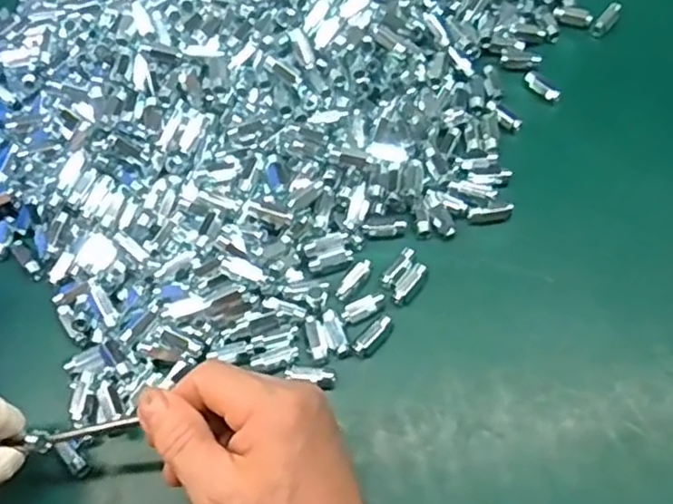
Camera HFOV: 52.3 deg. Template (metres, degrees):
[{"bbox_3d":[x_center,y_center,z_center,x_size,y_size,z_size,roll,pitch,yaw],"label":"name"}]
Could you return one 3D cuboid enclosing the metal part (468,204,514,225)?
[{"bbox_3d":[0.097,-0.023,0.433,0.028,0.011,0.008,-6,64,0],"label":"metal part"}]

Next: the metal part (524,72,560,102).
[{"bbox_3d":[0.143,-0.115,0.474,0.009,0.007,0.028,-37,68,-14],"label":"metal part"}]

